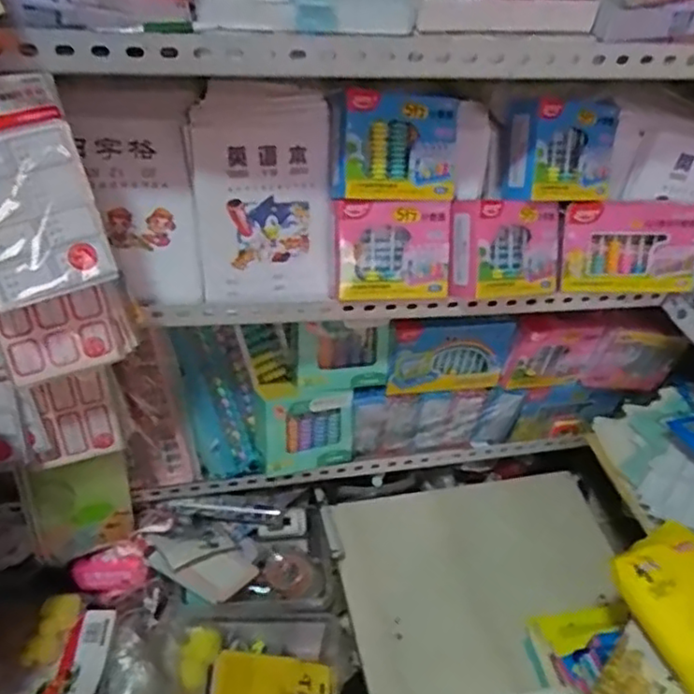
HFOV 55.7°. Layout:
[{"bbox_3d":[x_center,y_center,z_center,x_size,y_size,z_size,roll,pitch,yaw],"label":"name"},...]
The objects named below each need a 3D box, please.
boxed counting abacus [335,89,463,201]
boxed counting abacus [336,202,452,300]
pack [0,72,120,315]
[{"bbox_3d":[0.053,-0.209,0.689,0.130,0.103,0.026,0,17,-10],"label":"boxed counting abacus"},{"bbox_3d":[0.049,-0.103,0.721,0.127,0.106,0.028,-3,9,-11],"label":"boxed counting abacus"},{"bbox_3d":[-0.254,-0.117,0.512,0.100,0.165,0.023,-17,21,-12],"label":"pack"}]

